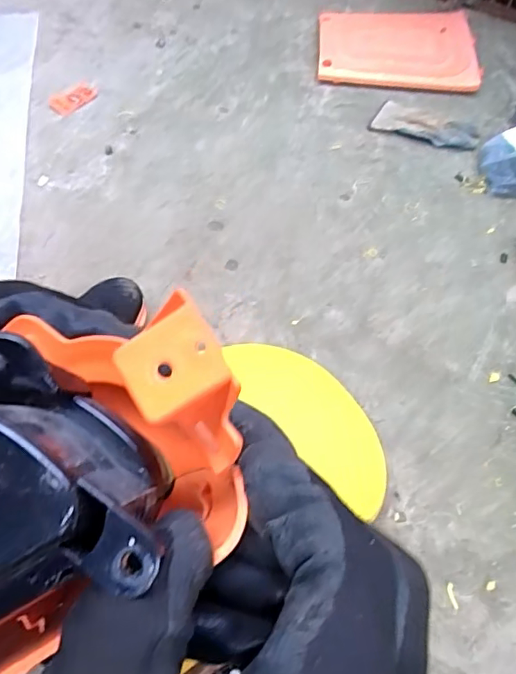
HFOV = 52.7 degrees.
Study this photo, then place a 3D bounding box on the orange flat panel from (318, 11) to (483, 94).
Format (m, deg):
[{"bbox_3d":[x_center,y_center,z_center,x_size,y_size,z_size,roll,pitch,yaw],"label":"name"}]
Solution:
[{"bbox_3d":[0.302,-0.633,1.138,0.333,0.030,0.254,5,60,3],"label":"orange flat panel"}]

